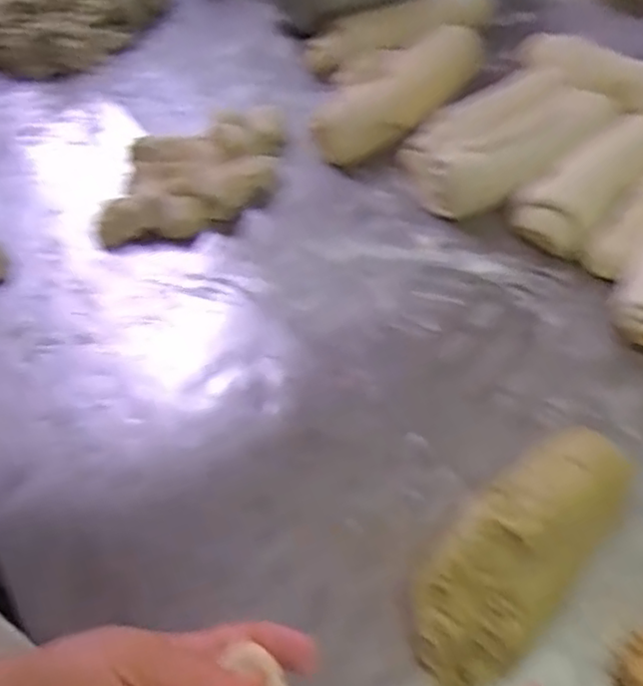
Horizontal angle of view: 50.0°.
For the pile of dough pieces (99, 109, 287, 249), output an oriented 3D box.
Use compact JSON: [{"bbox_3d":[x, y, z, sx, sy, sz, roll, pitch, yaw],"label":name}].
[{"bbox_3d":[-0.124,-0.162,0.666,0.196,0.040,0.102,-22,56,-12],"label":"pile of dough pieces"}]

